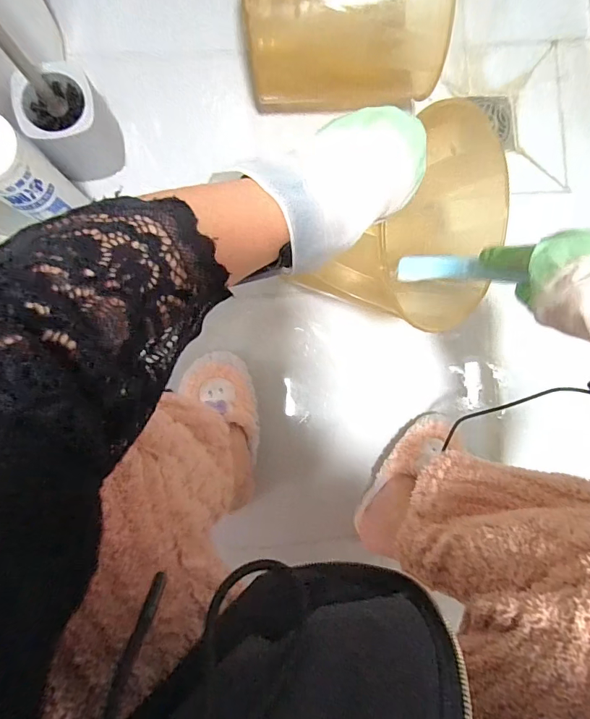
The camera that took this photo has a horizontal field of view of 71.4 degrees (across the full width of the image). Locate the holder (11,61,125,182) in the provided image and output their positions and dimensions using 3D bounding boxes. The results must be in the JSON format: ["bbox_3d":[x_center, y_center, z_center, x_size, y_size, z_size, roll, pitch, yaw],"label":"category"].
[{"bbox_3d":[-0.310,-0.324,0.582,0.099,0.113,0.108,0,90,-4],"label":"holder"}]

